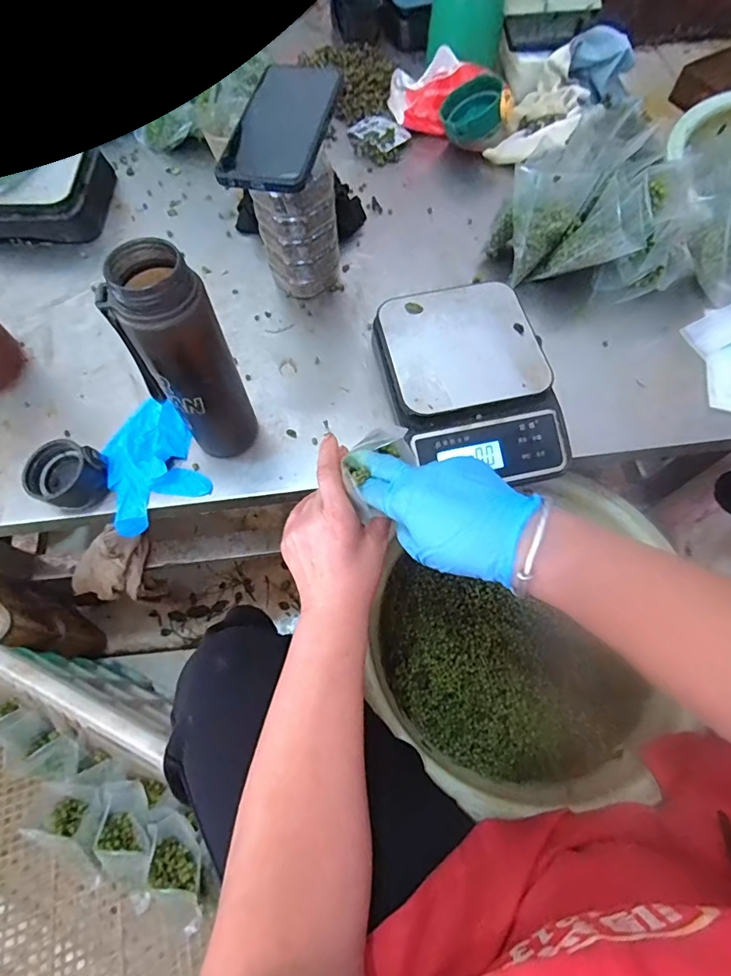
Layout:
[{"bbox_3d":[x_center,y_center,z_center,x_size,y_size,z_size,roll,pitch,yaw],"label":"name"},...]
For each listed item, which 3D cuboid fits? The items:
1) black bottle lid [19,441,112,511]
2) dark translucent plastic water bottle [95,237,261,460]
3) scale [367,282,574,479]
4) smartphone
[{"bbox_3d":[-0.277,-0.010,0.442,0.062,0.043,0.054,11,67,5],"label":"black bottle lid"},{"bbox_3d":[-0.145,-0.095,0.393,0.072,0.201,0.056,-12,67,-6],"label":"dark translucent plastic water bottle"},{"bbox_3d":[0.099,-0.102,0.468,0.153,0.062,0.208,-12,67,-6],"label":"scale"},{"bbox_3d":[-0.074,-0.319,0.415,0.078,0.014,0.161,13,67,6],"label":"smartphone"}]

